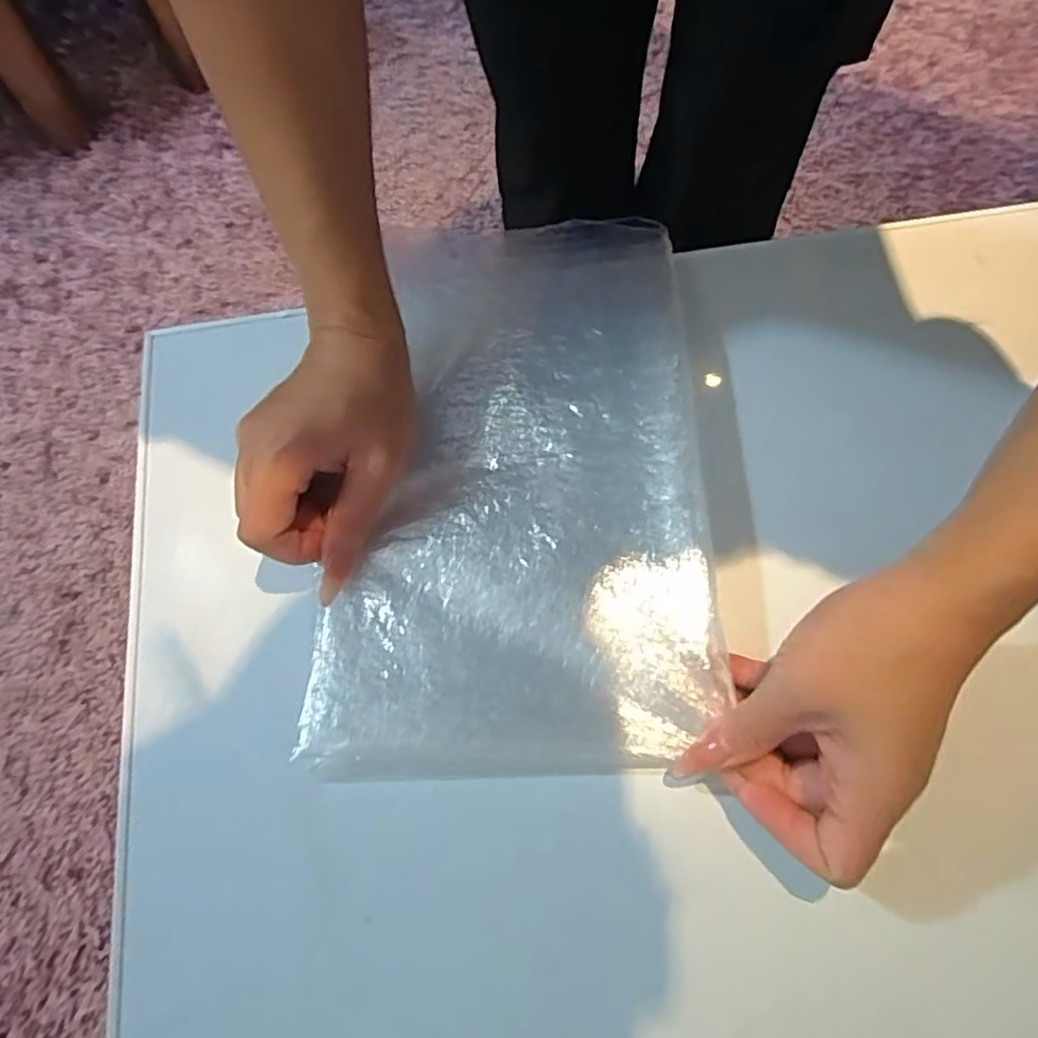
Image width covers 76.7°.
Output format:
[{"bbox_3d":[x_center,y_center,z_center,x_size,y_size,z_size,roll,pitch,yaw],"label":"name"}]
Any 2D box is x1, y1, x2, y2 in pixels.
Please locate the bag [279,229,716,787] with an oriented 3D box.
[{"bbox_3d":[-0.005,-0.026,0.312,0.168,0.020,0.271,-1,69,0],"label":"bag"}]

